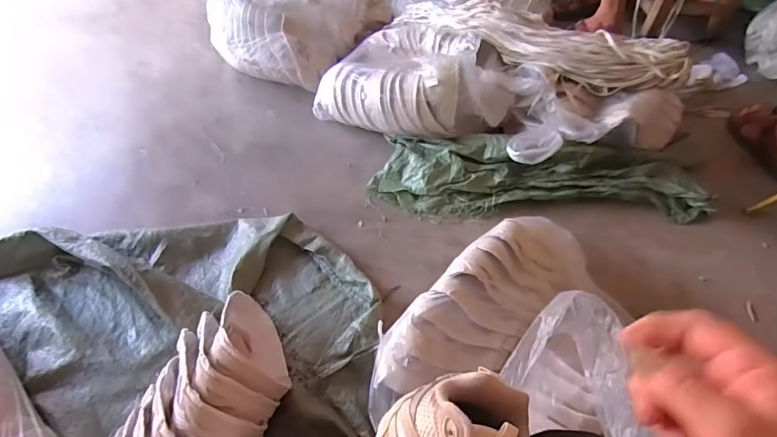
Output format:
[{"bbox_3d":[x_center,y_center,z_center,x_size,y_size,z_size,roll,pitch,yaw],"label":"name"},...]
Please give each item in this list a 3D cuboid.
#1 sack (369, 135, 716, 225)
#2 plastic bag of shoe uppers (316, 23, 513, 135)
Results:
[{"bbox_3d":[0.352,-0.093,1.042,0.774,0.077,0.226,4,51,1],"label":"sack"},{"bbox_3d":[0.079,-0.359,1.128,0.455,0.185,0.295,23,54,16],"label":"plastic bag of shoe uppers"}]

